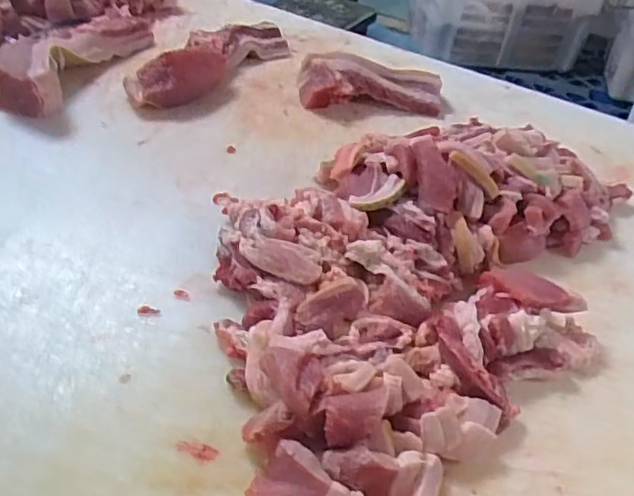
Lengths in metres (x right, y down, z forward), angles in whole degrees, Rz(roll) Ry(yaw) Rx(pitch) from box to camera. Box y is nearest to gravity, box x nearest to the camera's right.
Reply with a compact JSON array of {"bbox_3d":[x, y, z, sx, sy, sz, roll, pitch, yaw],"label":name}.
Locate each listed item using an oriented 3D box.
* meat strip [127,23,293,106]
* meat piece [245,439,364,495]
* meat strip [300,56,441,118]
[{"bbox_3d":[-0.145,-0.271,0.861,0.083,0.059,0.283,24,44,18],"label":"meat strip"},{"bbox_3d":[-0.005,0.163,0.410,0.072,0.025,0.038,23,43,16],"label":"meat piece"},{"bbox_3d":[0.079,-0.225,0.845,0.202,0.058,0.064,0,42,-9],"label":"meat strip"}]

